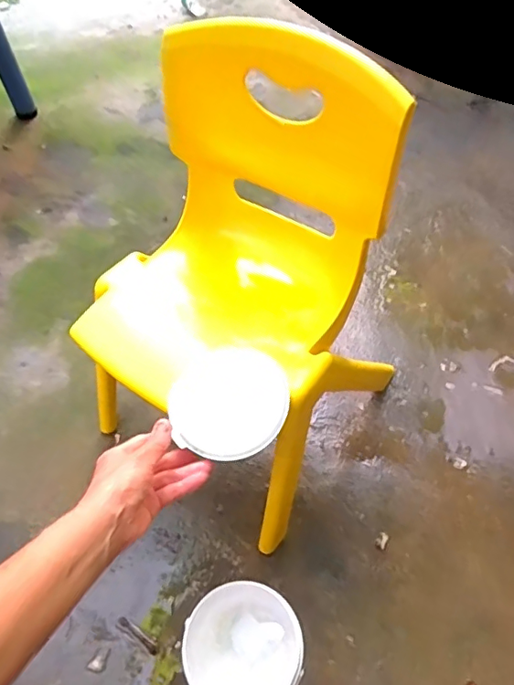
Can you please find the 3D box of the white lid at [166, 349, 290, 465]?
[{"bbox_3d":[-0.029,0.062,0.541,0.115,0.007,0.116,-1,76,5],"label":"white lid"}]

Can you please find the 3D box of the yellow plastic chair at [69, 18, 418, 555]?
[{"bbox_3d":[-0.021,-0.050,0.645,0.324,0.437,0.316,30,62,25],"label":"yellow plastic chair"}]

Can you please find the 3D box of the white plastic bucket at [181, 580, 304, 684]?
[{"bbox_3d":[-0.012,0.357,0.608,0.124,0.114,0.124,-3,53,4],"label":"white plastic bucket"}]

